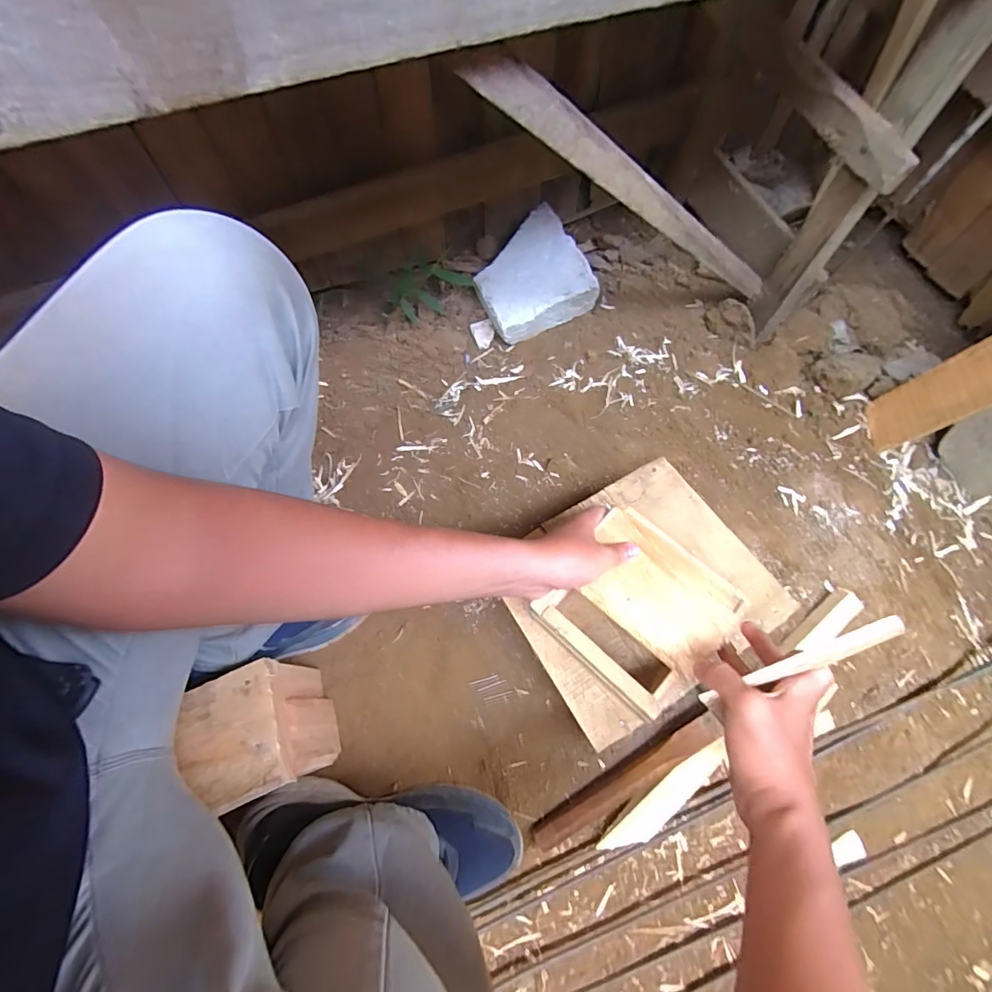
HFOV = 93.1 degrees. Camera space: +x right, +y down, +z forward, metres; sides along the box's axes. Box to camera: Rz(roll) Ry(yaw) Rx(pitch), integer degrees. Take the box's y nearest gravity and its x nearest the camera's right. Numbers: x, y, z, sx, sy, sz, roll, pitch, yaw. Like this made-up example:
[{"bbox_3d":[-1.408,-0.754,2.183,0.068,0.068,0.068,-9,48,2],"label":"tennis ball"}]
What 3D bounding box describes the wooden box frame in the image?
[{"bbox_3d":[0.138,0.107,0.456,0.148,0.031,0.147,42,76,16],"label":"wooden box frame"}]

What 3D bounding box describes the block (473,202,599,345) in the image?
[{"bbox_3d":[0.060,-0.430,0.917,0.205,0.078,0.204,-21,70,-6],"label":"block"}]

